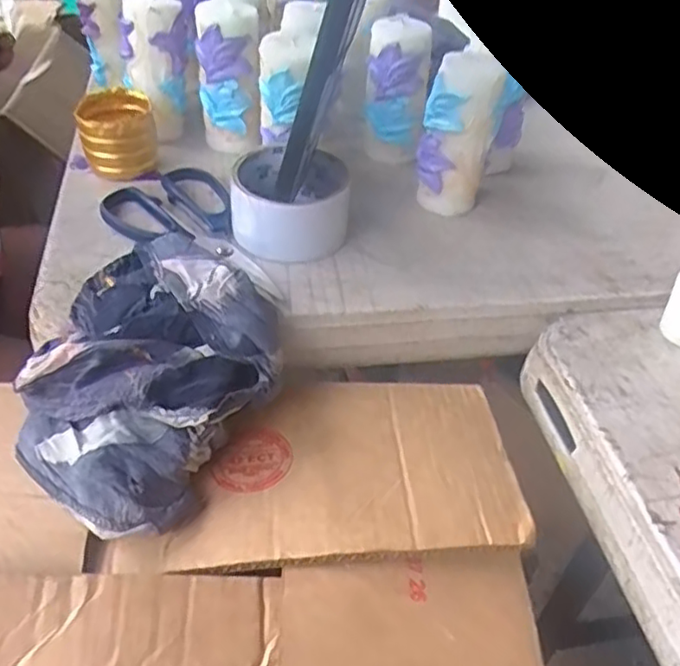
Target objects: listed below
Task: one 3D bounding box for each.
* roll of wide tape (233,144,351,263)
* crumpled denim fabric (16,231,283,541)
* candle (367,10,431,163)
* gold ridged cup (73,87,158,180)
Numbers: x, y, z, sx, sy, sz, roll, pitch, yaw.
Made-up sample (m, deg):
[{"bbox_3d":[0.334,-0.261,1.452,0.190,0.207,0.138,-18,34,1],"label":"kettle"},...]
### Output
[{"bbox_3d":[-0.034,-0.094,0.478,0.080,0.048,0.081,3,42,-2],"label":"roll of wide tape"},{"bbox_3d":[-0.112,0.020,0.389,0.141,0.073,0.155,30,48,25],"label":"crumpled denim fabric"},{"bbox_3d":[0.046,-0.198,0.555,0.047,0.113,0.043,7,42,2],"label":"candle"},{"bbox_3d":[-0.175,-0.159,0.528,0.055,0.053,0.057,3,42,-2],"label":"gold ridged cup"}]

